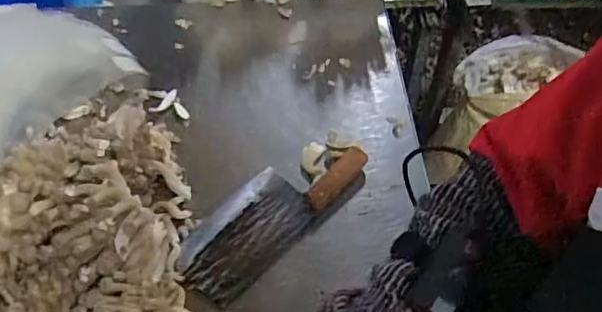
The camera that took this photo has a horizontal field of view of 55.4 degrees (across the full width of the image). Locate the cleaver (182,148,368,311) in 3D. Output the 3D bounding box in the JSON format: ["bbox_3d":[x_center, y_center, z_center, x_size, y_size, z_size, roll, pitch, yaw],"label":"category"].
[{"bbox_3d":[-0.039,0.069,0.786,0.105,0.020,0.305,32,59,25],"label":"cleaver"}]

